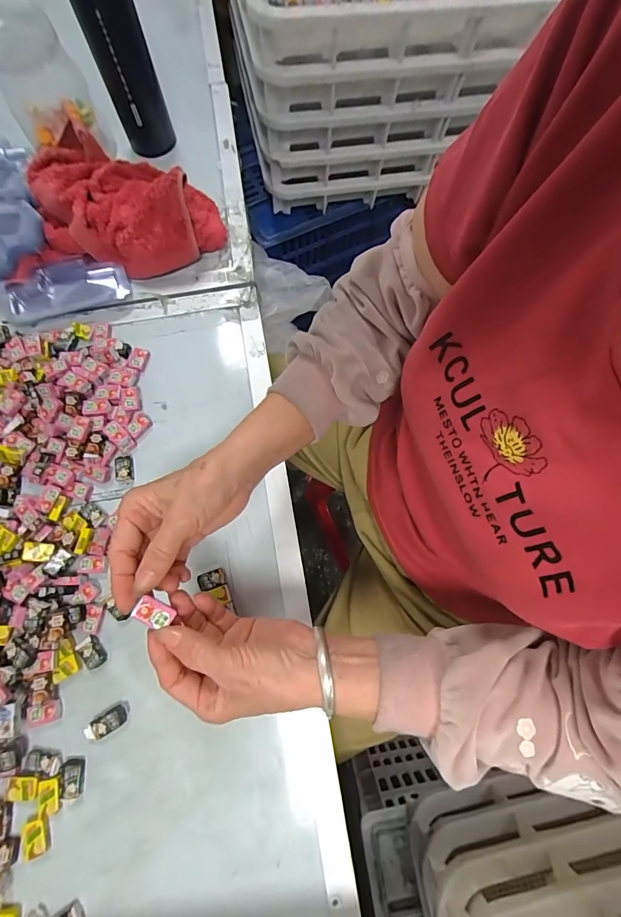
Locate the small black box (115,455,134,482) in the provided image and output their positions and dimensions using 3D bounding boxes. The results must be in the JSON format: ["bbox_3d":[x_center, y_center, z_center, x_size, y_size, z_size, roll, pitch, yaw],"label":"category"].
[{"bbox_3d":[-0.199,0.011,0.420,0.018,0.008,0.028,-8,73,-2],"label":"small black box"}]

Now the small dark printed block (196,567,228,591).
[{"bbox_3d":[-0.097,0.119,0.387,0.027,0.005,0.018,-19,73,-5],"label":"small dark printed block"}]

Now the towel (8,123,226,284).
[{"bbox_3d":[-0.236,-0.309,0.475,0.243,0.081,0.160,-7,73,-2],"label":"towel"}]

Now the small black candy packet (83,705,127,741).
[{"bbox_3d":[-0.184,0.238,0.353,0.034,0.009,0.017,-29,75,-8],"label":"small black candy packet"}]

